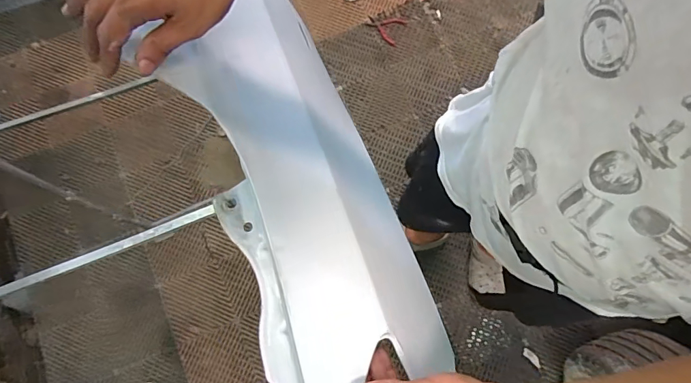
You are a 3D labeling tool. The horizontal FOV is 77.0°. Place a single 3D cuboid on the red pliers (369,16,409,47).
[{"bbox_3d":[0.143,-0.604,1.591,0.131,0.014,0.120,27,80,5],"label":"red pliers"}]

